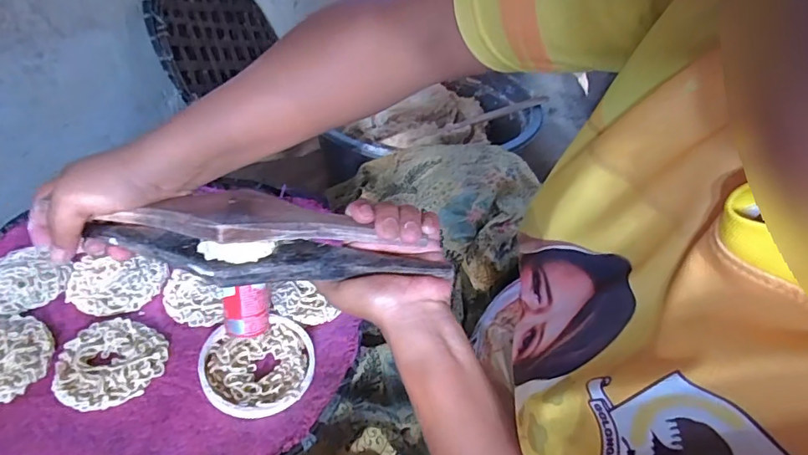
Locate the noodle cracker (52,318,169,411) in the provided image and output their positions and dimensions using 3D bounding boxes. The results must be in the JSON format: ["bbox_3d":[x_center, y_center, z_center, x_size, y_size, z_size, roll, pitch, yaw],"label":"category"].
[{"bbox_3d":[-0.223,0.101,0.379,0.073,0.010,0.071,-7,41,-14],"label":"noodle cracker"}]

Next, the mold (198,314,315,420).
[{"bbox_3d":[-0.115,0.106,0.390,0.087,0.011,0.083,-12,42,-19],"label":"mold"}]

